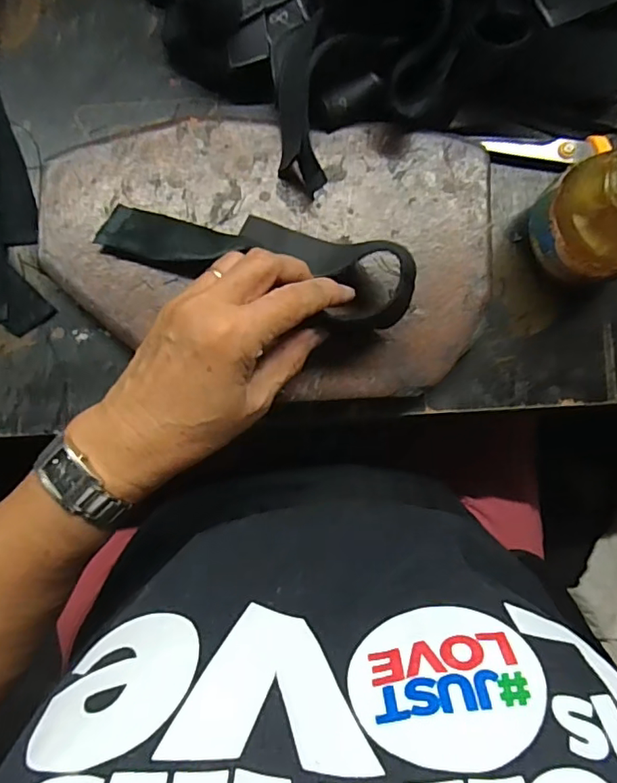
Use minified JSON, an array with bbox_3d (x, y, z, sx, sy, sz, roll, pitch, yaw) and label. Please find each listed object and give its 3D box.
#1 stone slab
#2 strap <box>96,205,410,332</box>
[{"bbox_3d":[-0.020,-0.080,0.332,0.266,0.025,0.168,-2,86,-4],"label":"stone slab"},{"bbox_3d":[-0.031,-0.076,0.315,0.179,0.032,0.057,11,86,0],"label":"strap"}]

